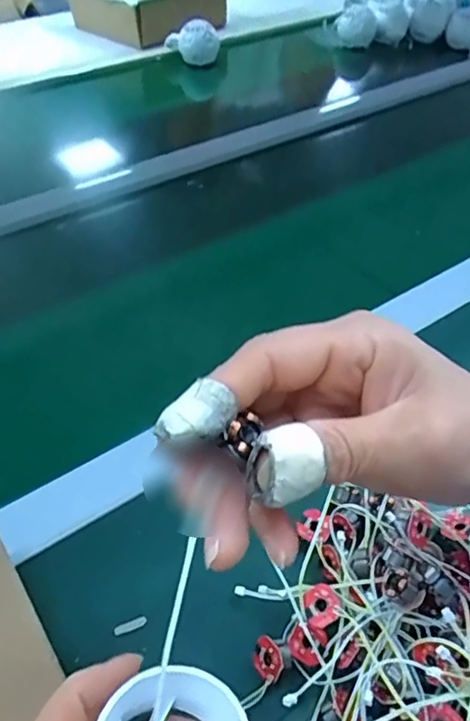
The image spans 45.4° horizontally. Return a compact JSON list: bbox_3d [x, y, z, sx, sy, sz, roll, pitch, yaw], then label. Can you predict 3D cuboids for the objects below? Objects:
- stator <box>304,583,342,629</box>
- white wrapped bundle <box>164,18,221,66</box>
[{"bbox_3d":[0.046,0.128,0.295,0.017,0.006,0.020,-9,47,-8],"label":"stator"},{"bbox_3d":[-0.068,-0.521,0.917,0.083,0.062,0.065,-6,47,-6],"label":"white wrapped bundle"}]

